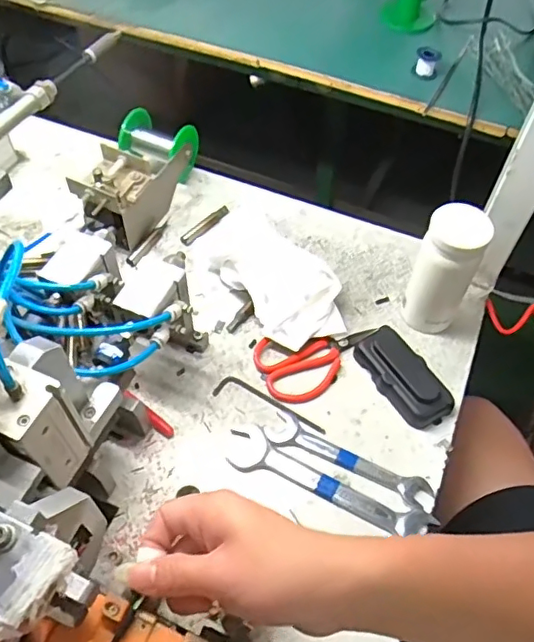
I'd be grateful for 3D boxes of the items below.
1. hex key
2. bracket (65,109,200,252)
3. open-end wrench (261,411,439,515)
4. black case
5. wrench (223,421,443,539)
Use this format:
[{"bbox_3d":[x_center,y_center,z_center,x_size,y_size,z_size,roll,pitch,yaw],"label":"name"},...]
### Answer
[{"bbox_3d":[0.005,0.078,0.545,0.113,0.004,0.025,18,56,11],"label":"hex key"},{"bbox_3d":[-0.155,-0.158,0.650,0.087,0.082,0.196,18,56,11],"label":"bracket"},{"bbox_3d":[0.073,0.126,0.511,0.153,0.005,0.029,25,58,15],"label":"open-end wrench"},{"bbox_3d":[0.135,0.052,0.554,0.053,0.023,0.105,-25,59,-18],"label":"black case"},{"bbox_3d":[0.054,0.144,0.502,0.187,0.005,0.039,21,57,12],"label":"wrench"}]

